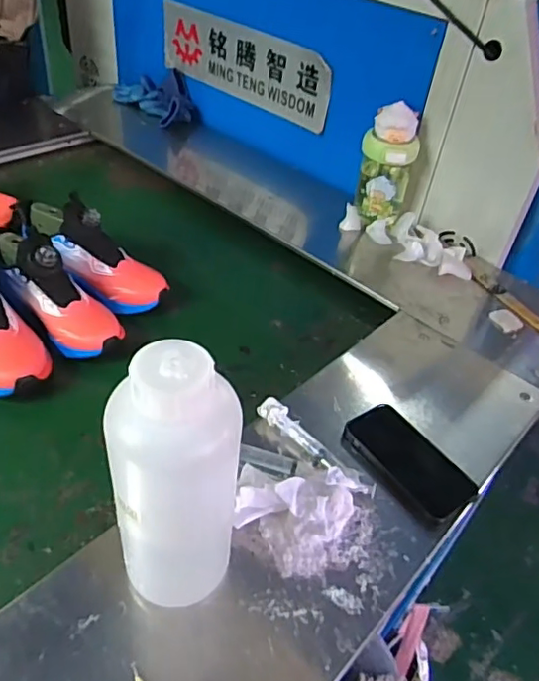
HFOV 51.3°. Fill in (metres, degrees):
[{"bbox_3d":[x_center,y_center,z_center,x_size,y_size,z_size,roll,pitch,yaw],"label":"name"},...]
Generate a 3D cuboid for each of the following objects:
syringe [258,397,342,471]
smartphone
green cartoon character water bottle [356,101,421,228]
[{"bbox_3d":[0.034,0.107,0.630,0.114,0.028,0.022,35,49,28],"label":"syringe"},{"bbox_3d":[0.153,0.132,0.624,0.079,0.012,0.148,-28,52,-32],"label":"smartphone"},{"bbox_3d":[0.198,-0.294,0.955,0.092,0.189,0.075,13,42,7],"label":"green cartoon character water bottle"}]

